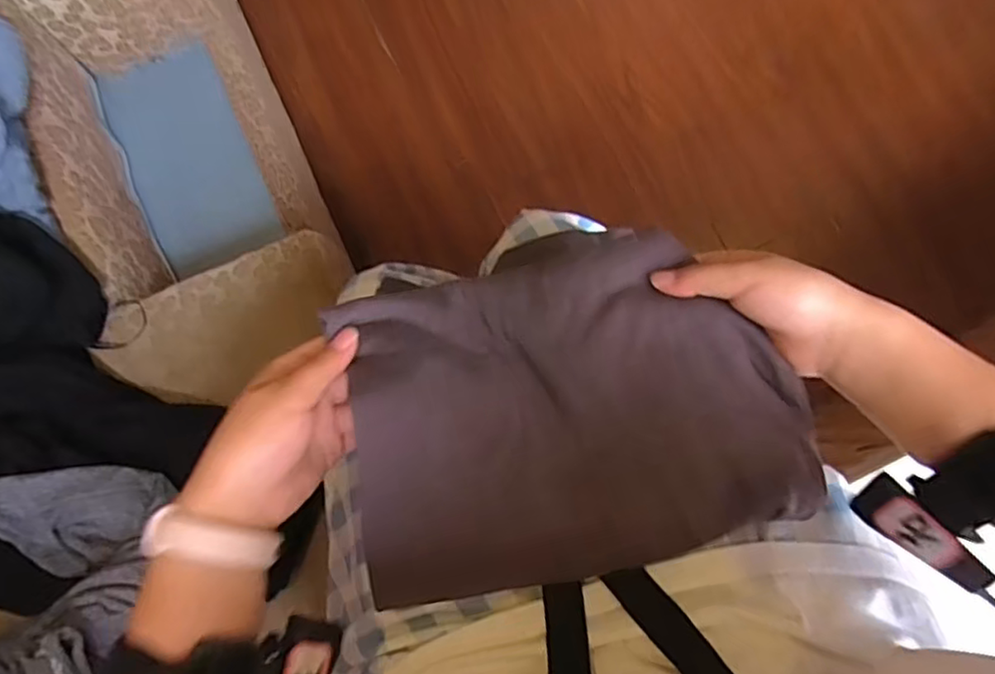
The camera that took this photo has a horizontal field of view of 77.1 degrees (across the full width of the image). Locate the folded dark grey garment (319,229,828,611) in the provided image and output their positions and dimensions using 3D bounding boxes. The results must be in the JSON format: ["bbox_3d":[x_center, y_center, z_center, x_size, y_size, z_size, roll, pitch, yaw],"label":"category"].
[{"bbox_3d":[0.043,0.038,0.355,0.247,0.043,0.183,-12,79,-2],"label":"folded dark grey garment"}]

